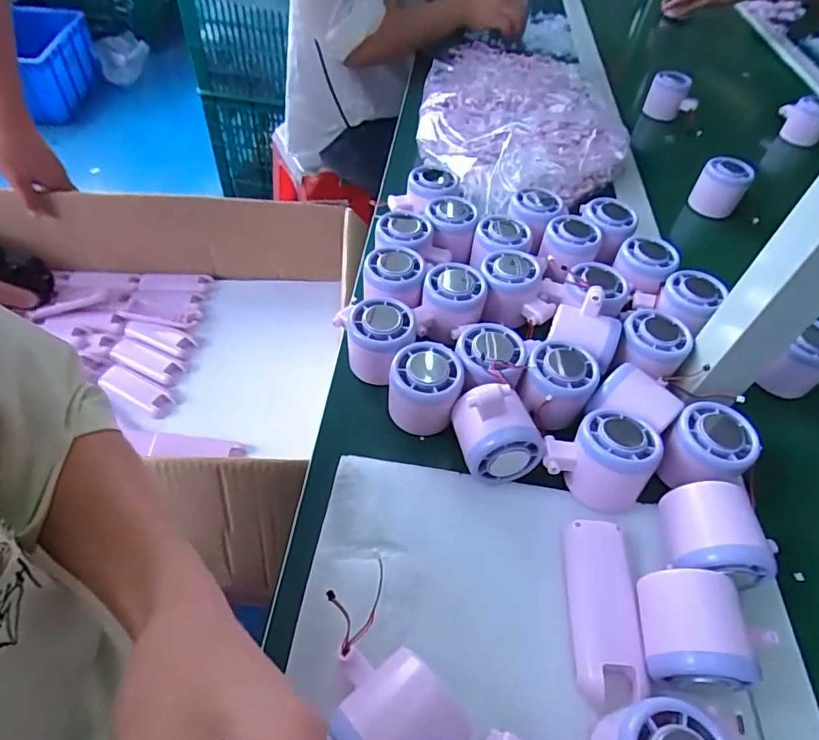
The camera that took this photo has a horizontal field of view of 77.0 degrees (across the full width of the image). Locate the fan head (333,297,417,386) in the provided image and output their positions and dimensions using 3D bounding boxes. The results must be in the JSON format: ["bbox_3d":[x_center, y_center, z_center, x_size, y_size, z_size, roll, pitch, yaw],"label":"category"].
[{"bbox_3d":[-0.029,-0.024,0.432,0.066,0.052,0.063,0,51,-5],"label":"fan head"}]

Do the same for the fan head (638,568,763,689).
[{"bbox_3d":[0.165,0.155,0.300,0.055,0.053,0.058,10,51,4],"label":"fan head"}]

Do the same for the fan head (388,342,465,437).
[{"bbox_3d":[0.011,0.016,0.404,0.053,0.054,0.050,2,51,-3],"label":"fan head"}]

